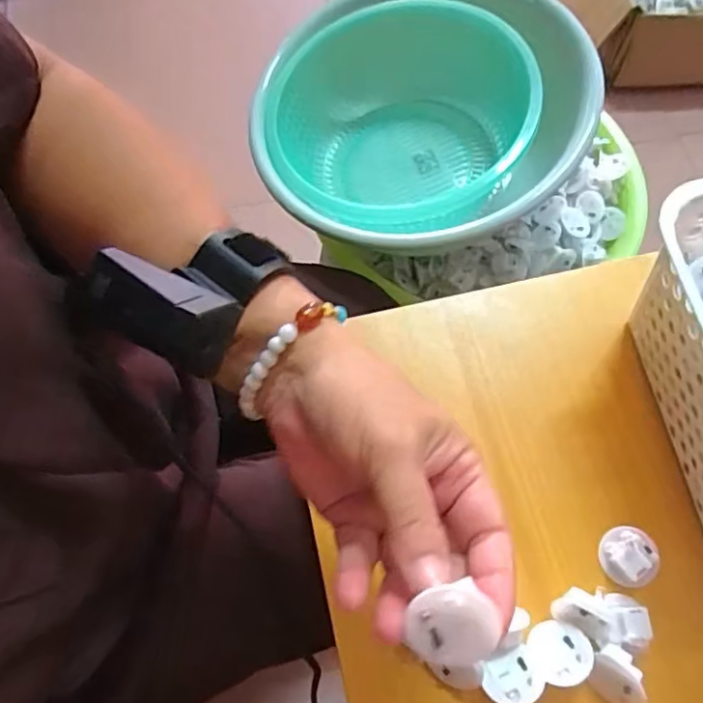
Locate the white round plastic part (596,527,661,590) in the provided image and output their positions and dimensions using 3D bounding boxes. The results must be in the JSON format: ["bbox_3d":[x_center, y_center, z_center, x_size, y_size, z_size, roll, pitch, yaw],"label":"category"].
[{"bbox_3d":[0.160,0.117,0.344,0.030,0.019,0.032,0,67,1],"label":"white round plastic part"}]

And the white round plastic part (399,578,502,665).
[{"bbox_3d":[0.036,0.095,0.216,0.029,0.017,0.030,30,102,1],"label":"white round plastic part"}]

